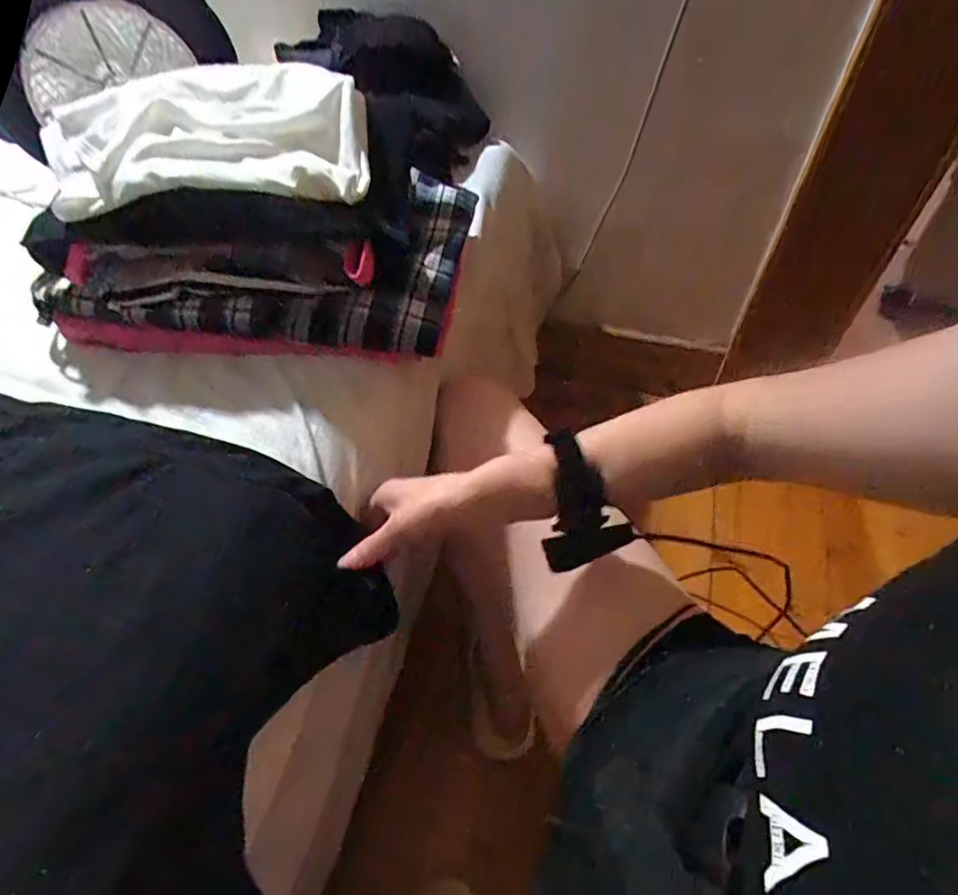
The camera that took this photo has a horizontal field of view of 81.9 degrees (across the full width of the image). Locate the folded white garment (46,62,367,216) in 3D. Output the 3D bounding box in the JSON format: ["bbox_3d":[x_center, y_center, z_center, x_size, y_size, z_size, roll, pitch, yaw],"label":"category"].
[{"bbox_3d":[-0.229,-0.263,0.460,0.254,0.055,0.157,-7,52,-4],"label":"folded white garment"}]

